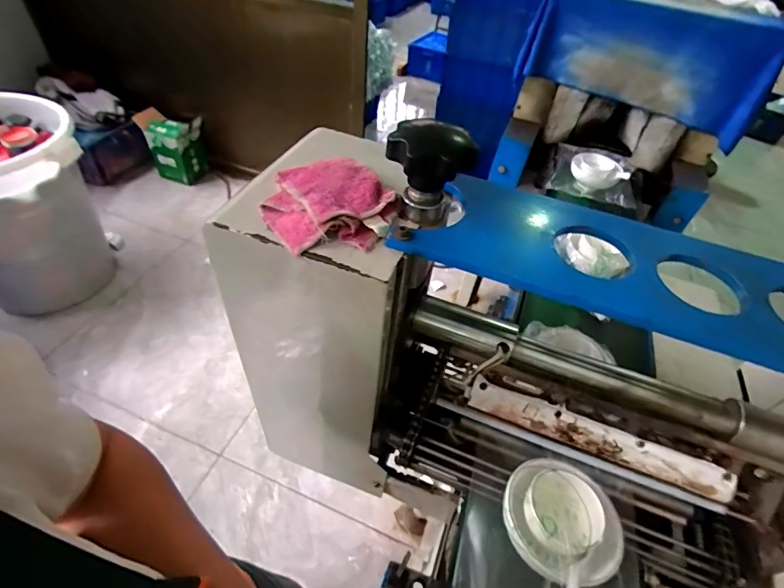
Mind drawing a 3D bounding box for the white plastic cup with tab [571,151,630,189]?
[{"bbox_3d":[0.483,-0.297,0.990,0.111,0.040,0.111,3,47,-3],"label":"white plastic cup with tab"}]

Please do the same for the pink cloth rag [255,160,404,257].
[{"bbox_3d":[-0.055,-0.083,0.377,0.113,0.024,0.110,-17,51,-20],"label":"pink cloth rag"}]

